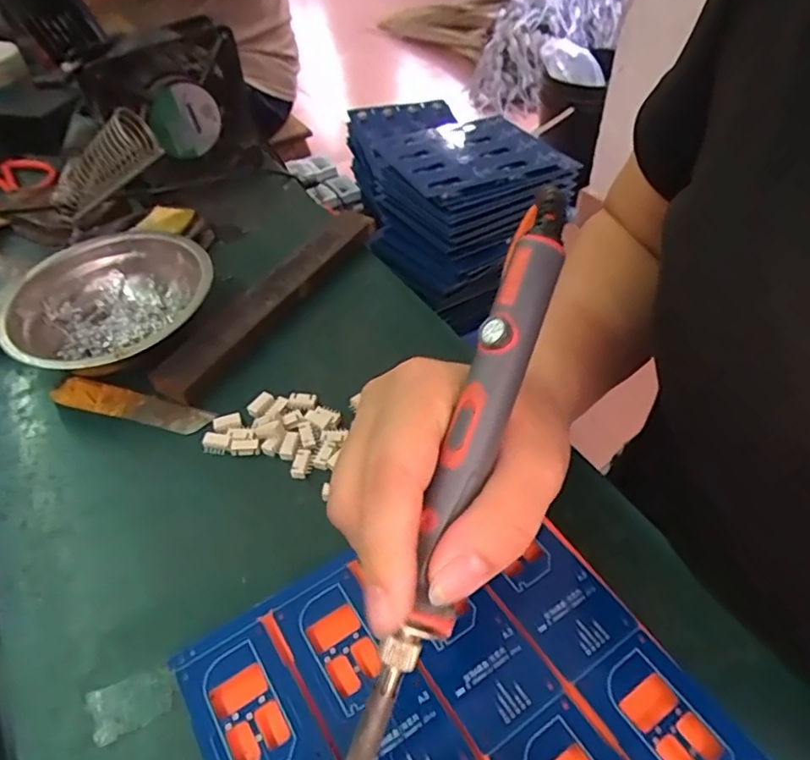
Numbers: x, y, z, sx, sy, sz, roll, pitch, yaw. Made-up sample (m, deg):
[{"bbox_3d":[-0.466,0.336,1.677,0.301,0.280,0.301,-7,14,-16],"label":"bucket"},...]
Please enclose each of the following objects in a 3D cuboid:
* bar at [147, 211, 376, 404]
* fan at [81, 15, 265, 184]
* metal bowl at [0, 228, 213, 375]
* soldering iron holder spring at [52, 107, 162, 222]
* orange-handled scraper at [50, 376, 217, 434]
[{"bbox_3d":[-0.089,-0.060,0.403,0.033,0.015,0.201,22,52,22],"label":"bar"},{"bbox_3d":[-0.181,-0.213,0.480,0.120,0.116,0.044,-25,51,-19],"label":"fan"},{"bbox_3d":[-0.184,-0.044,0.378,0.122,0.041,0.122,-2,47,2],"label":"metal bowl"},{"bbox_3d":[-0.224,-0.144,0.422,0.122,0.034,0.034,-23,39,31],"label":"soldering iron holder spring"},{"bbox_3d":[-0.163,0.015,0.354,0.100,0.004,0.019,12,65,10],"label":"orange-handled scraper"}]

